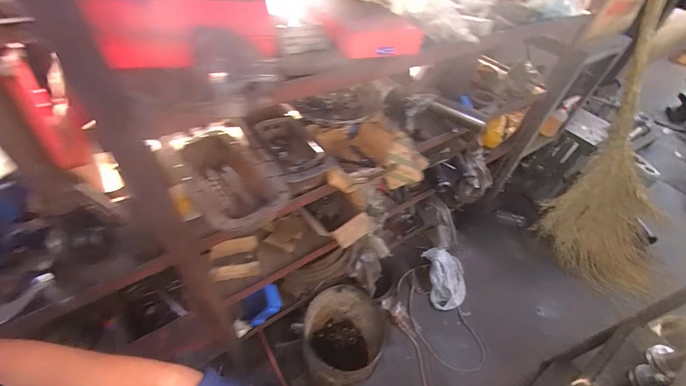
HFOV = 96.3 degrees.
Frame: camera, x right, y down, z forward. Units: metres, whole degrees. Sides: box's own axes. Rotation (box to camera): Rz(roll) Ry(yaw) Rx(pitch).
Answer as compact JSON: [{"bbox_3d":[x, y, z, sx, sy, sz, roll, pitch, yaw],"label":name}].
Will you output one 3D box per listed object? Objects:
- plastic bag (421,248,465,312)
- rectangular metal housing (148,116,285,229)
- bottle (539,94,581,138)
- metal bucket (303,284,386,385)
[{"bbox_3d":[0.551,0.437,1.597,0.224,0.106,0.301,0,48,-7],"label":"plastic bag"},{"bbox_3d":[-0.272,-0.032,0.708,0.211,0.089,0.340,-23,54,-25],"label":"rectangular metal housing"},{"bbox_3d":[1.065,-0.373,1.519,0.088,0.211,0.067,-31,58,-30],"label":"bottle"},{"bbox_3d":[-0.006,0.571,1.208,0.290,0.297,0.322,18,48,9],"label":"metal bucket"}]

